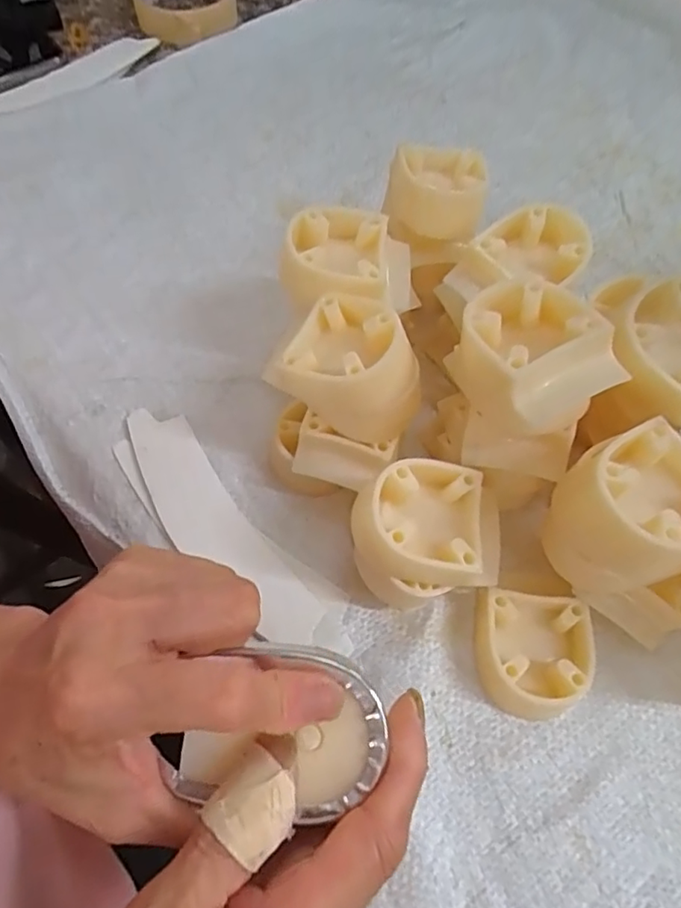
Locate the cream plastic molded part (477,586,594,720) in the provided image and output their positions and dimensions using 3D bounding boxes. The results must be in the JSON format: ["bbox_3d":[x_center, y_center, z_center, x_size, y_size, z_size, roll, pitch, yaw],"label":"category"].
[{"bbox_3d":[0.084,0.088,0.246,0.049,0.021,0.050,11,63,3],"label":"cream plastic molded part"}]

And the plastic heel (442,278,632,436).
[{"bbox_3d":[0.075,-0.039,0.229,0.050,0.043,0.061,-17,66,-9],"label":"plastic heel"}]

